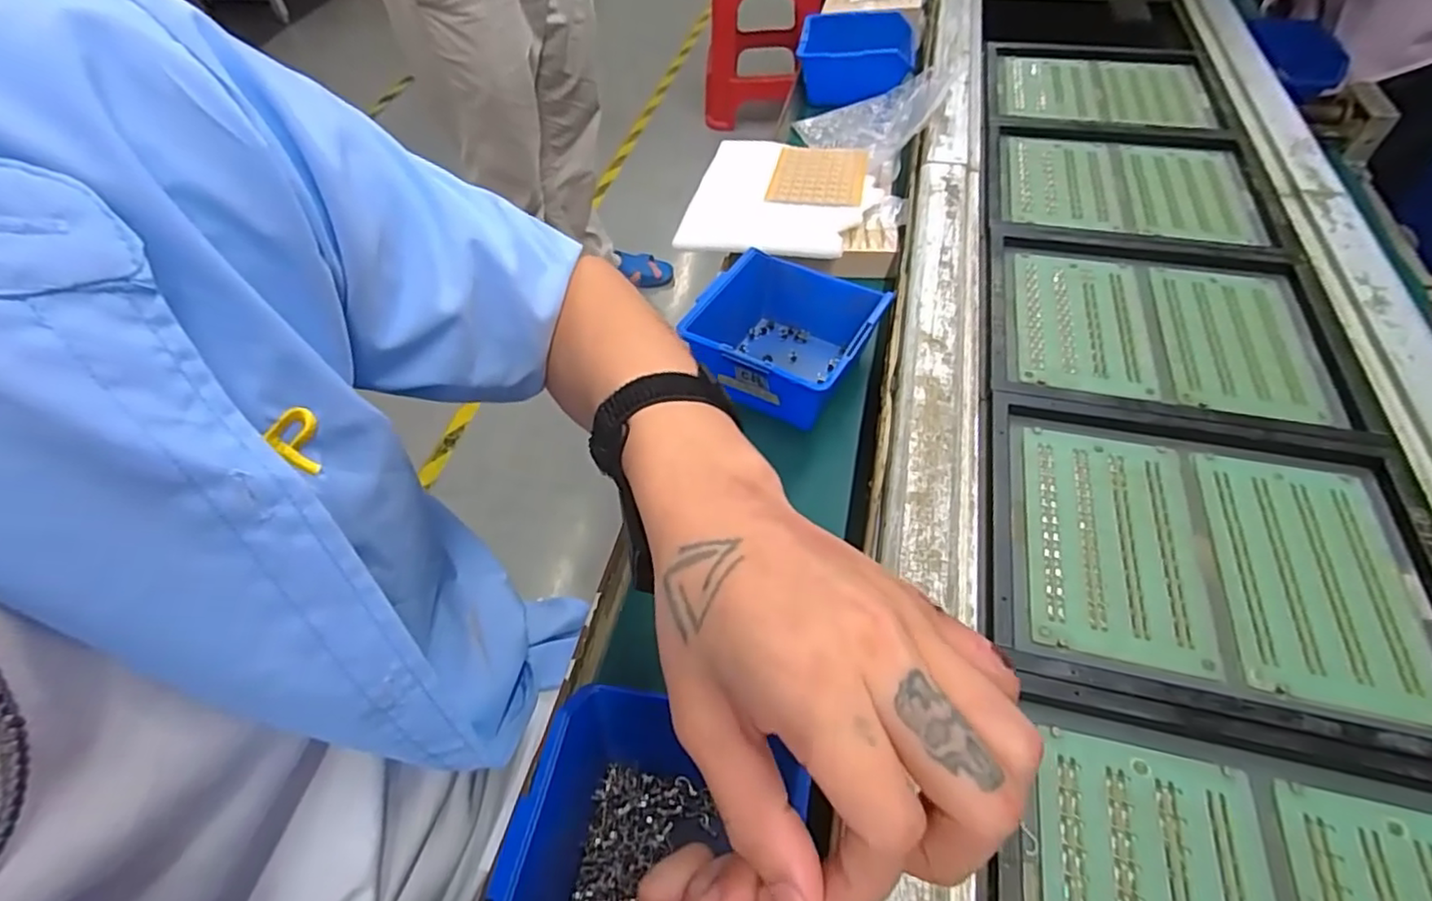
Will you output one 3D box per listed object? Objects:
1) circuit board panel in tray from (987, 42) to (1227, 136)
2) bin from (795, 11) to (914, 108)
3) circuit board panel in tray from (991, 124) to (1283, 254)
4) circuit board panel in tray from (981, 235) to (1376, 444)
[{"bbox_3d":[0.388,-0.367,0.661,0.208,0.013,0.189,9,54,11],"label":"circuit board panel in tray"},{"bbox_3d":[0.169,-0.479,0.789,0.132,0.058,0.148,7,53,9],"label":"bin"},{"bbox_3d":[0.344,-0.223,0.555,0.207,0.016,0.174,10,54,11],"label":"circuit board panel in tray"},{"bbox_3d":[0.303,-0.087,0.450,0.217,0.015,0.176,9,54,11],"label":"circuit board panel in tray"}]

